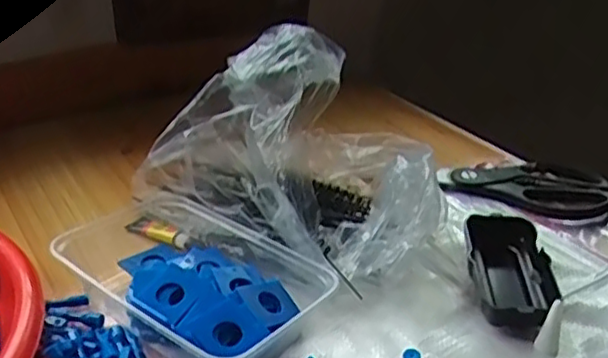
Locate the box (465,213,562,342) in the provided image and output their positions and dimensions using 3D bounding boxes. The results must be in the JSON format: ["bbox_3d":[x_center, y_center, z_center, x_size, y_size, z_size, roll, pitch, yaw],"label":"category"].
[{"bbox_3d":[0.142,0.065,0.467,0.052,0.028,0.107,4,28,5],"label":"box"}]

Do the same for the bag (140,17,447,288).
[{"bbox_3d":[0.004,-0.029,0.521,0.223,0.143,0.167,17,32,27],"label":"bag"}]

